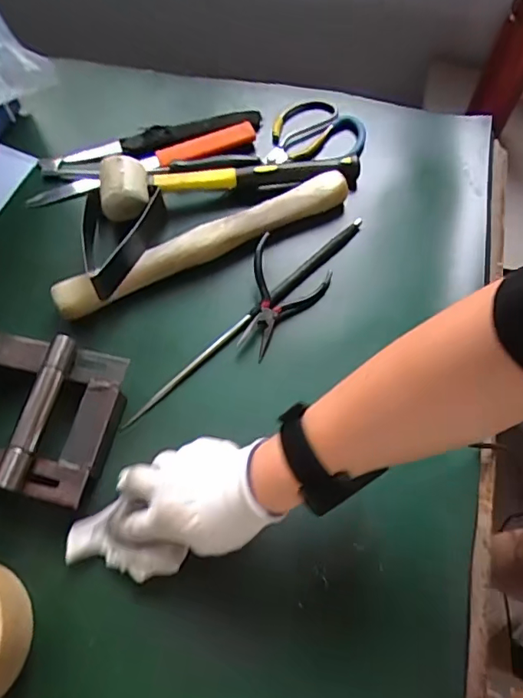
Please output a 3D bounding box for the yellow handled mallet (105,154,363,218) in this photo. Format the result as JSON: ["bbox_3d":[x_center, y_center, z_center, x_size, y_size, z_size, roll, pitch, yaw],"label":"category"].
[{"bbox_3d":[-0.030,-0.184,0.566,0.277,0.050,0.057,-8,64,-4],"label":"yellow handled mallet"}]

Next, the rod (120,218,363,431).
[{"bbox_3d":[-0.008,-0.034,0.523,0.016,0.011,0.320,42,71,18],"label":"rod"}]

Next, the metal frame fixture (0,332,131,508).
[{"bbox_3d":[-0.226,0.050,0.462,0.195,0.051,0.135,10,64,5],"label":"metal frame fixture"}]

